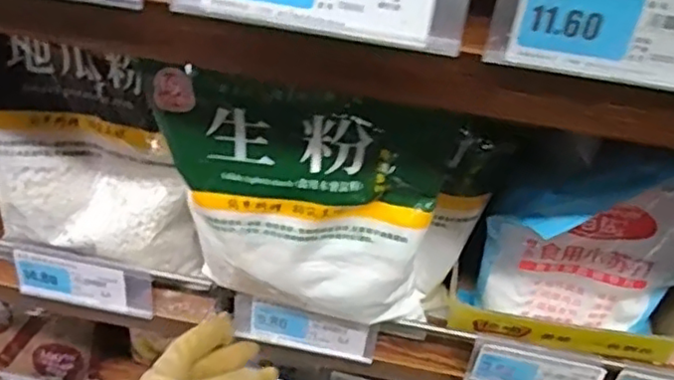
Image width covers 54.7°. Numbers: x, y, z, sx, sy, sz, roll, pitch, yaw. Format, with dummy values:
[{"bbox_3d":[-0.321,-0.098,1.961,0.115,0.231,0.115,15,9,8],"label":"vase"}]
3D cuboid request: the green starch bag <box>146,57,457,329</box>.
[{"bbox_3d":[-0.010,0.018,0.370,0.174,0.169,0.047,4,51,-1],"label":"green starch bag"}]

